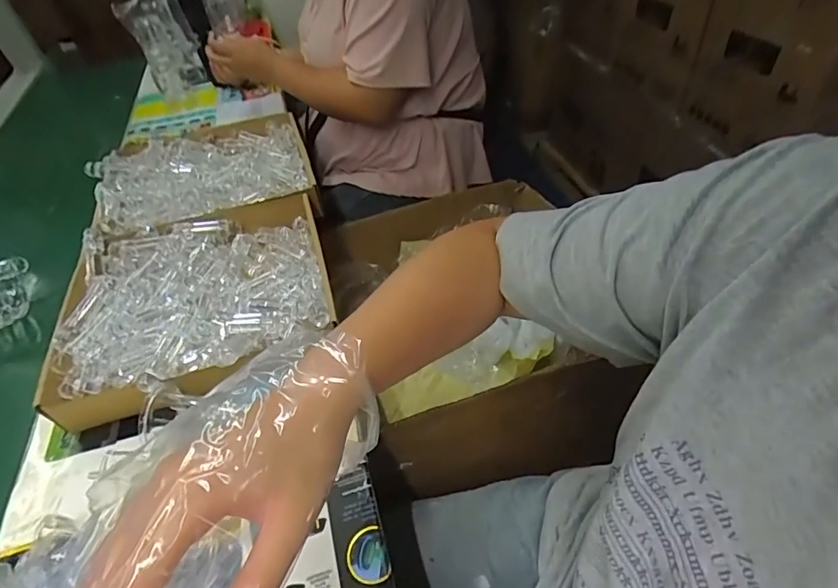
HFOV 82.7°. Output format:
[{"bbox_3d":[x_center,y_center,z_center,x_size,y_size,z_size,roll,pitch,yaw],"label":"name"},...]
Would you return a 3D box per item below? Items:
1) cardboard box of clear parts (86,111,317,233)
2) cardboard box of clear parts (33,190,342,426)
[{"bbox_3d":[-0.350,-0.203,0.788,0.325,0.060,0.290,-17,46,-9],"label":"cardboard box of clear parts"},{"bbox_3d":[-0.265,-0.005,0.583,0.304,0.060,0.303,-16,46,-8],"label":"cardboard box of clear parts"}]

